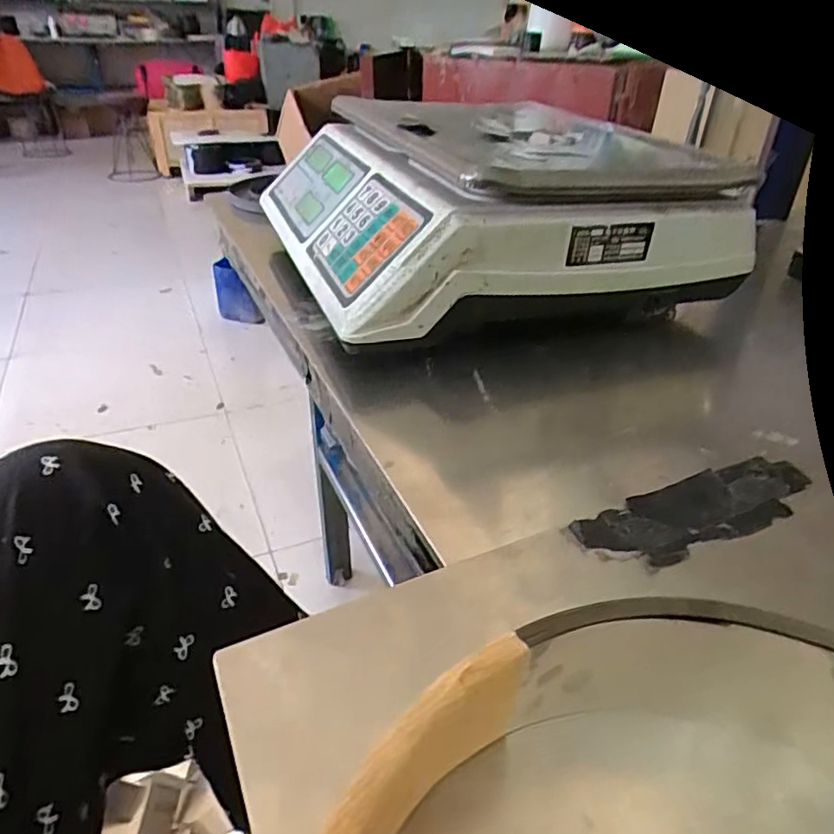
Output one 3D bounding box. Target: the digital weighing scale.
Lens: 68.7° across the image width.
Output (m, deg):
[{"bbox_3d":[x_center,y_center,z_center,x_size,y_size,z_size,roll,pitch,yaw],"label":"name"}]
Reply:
[{"bbox_3d":[0.049,-0.192,0.520,0.313,0.097,0.315,-10,34,-18],"label":"digital weighing scale"}]

